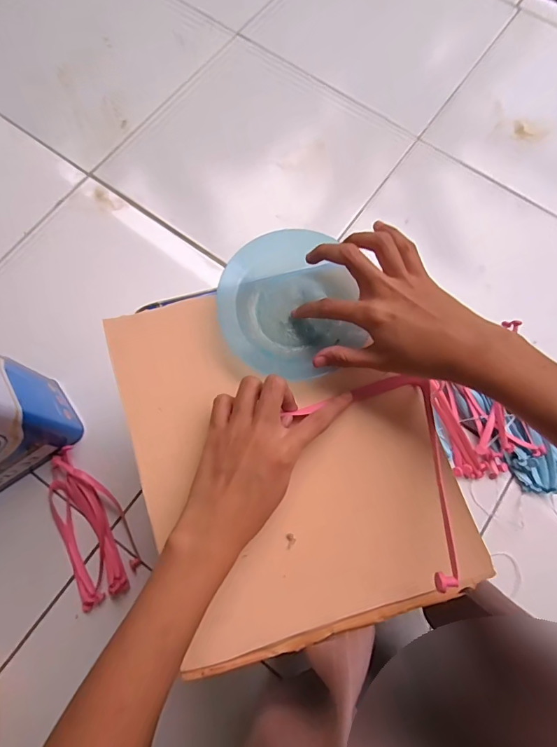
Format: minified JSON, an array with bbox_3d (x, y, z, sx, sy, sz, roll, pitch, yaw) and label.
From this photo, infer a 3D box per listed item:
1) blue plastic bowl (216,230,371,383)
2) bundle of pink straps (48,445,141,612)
[{"bbox_3d":[0.009,-0.060,0.361,0.115,0.026,0.121,0,74,-1],"label":"blue plastic bowl"},{"bbox_3d":[-0.244,0.188,0.545,0.081,0.026,0.194,-24,76,-8],"label":"bundle of pink straps"}]

